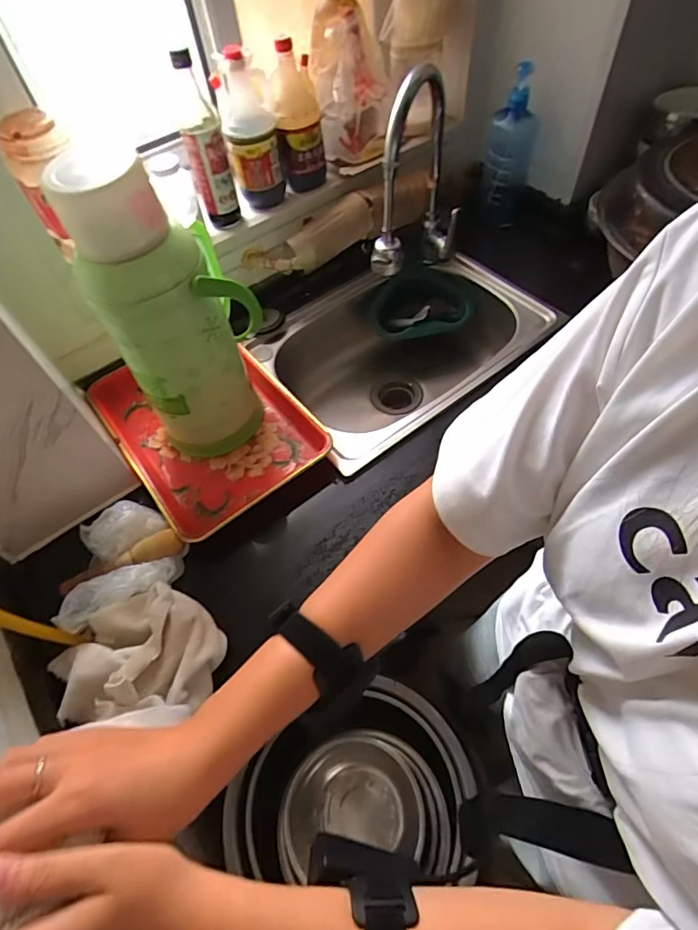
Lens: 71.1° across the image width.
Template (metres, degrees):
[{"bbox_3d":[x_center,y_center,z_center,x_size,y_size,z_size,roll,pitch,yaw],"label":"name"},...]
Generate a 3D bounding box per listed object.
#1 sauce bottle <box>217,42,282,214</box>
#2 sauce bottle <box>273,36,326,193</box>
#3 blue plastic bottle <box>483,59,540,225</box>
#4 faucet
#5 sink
[{"bbox_3d":[-0.165,-0.556,0.829,0.090,0.224,0.083,-14,56,-4],"label":"sauce bottle"},{"bbox_3d":[-0.088,-0.607,0.856,0.074,0.217,0.080,-10,56,-1],"label":"sauce bottle"},{"bbox_3d":[0.318,-0.620,0.965,0.085,0.243,0.078,16,59,15],"label":"blue plastic bottle"},{"bbox_3d":[0.124,-0.451,0.820,0.064,0.337,0.247,26,62,20],"label":"faucet"},{"bbox_3d":[0.100,-0.193,0.964,0.494,0.181,0.349,-34,60,-17],"label":"sink"}]

